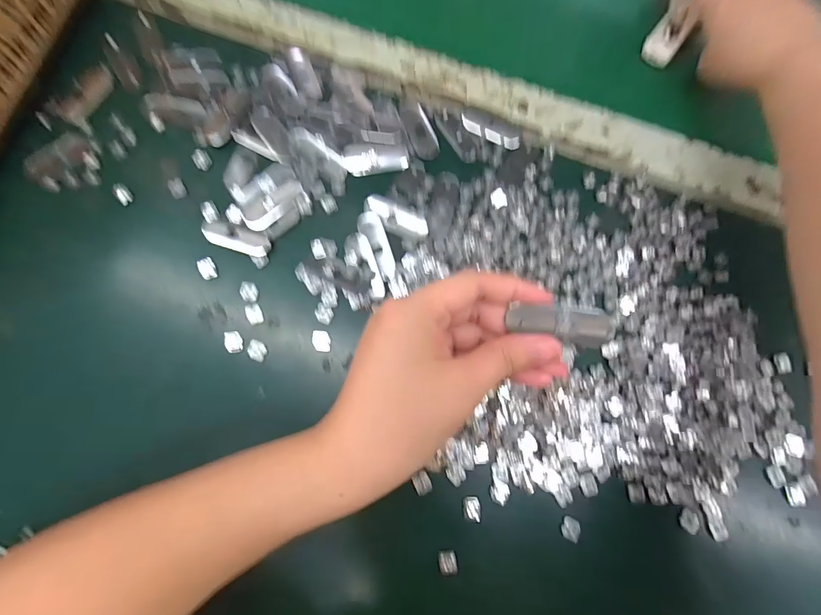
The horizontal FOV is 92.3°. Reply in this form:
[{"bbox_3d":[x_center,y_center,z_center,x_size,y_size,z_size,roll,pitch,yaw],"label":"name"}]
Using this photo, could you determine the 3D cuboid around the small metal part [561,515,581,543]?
[{"bbox_3d":[0.102,0.141,0.251,0.010,0.007,0.012,32,78,6],"label":"small metal part"}]

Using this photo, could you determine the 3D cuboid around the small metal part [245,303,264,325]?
[{"bbox_3d":[-0.111,0.004,0.279,0.010,0.004,0.015,-21,78,-6],"label":"small metal part"}]

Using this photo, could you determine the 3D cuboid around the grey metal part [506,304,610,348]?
[{"bbox_3d":[0.071,0.008,0.194,0.043,0.004,0.018,8,77,9],"label":"grey metal part"}]

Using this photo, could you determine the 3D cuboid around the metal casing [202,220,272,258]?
[{"bbox_3d":[-0.129,-0.052,0.290,0.052,0.004,0.019,16,77,3],"label":"metal casing"}]

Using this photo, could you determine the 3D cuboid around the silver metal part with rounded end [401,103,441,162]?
[{"bbox_3d":[0.008,-0.141,0.314,0.021,0.004,0.049,-18,78,-5],"label":"silver metal part with rounded end"}]

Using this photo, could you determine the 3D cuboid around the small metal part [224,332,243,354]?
[{"bbox_3d":[-0.123,0.024,0.274,0.012,0.004,0.015,-9,77,-3],"label":"small metal part"}]

